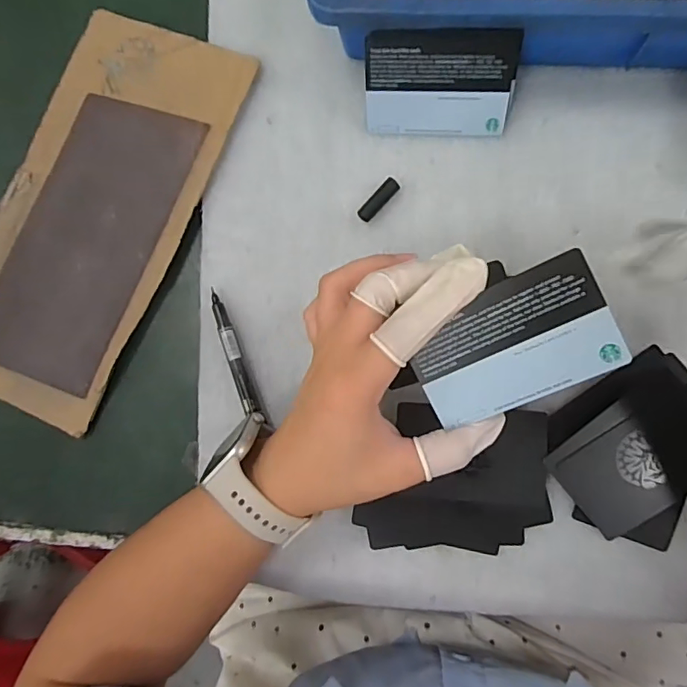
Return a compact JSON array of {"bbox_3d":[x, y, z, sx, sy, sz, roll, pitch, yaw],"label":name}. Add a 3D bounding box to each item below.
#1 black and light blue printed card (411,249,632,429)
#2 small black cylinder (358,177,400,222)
[{"bbox_3d":[0.073,0.001,0.227,0.083,0.004,0.054,-26,96,20],"label":"black and light blue printed card"},{"bbox_3d":[0.022,-0.090,0.324,0.030,0.010,0.009,-43,80,2],"label":"small black cylinder"}]

